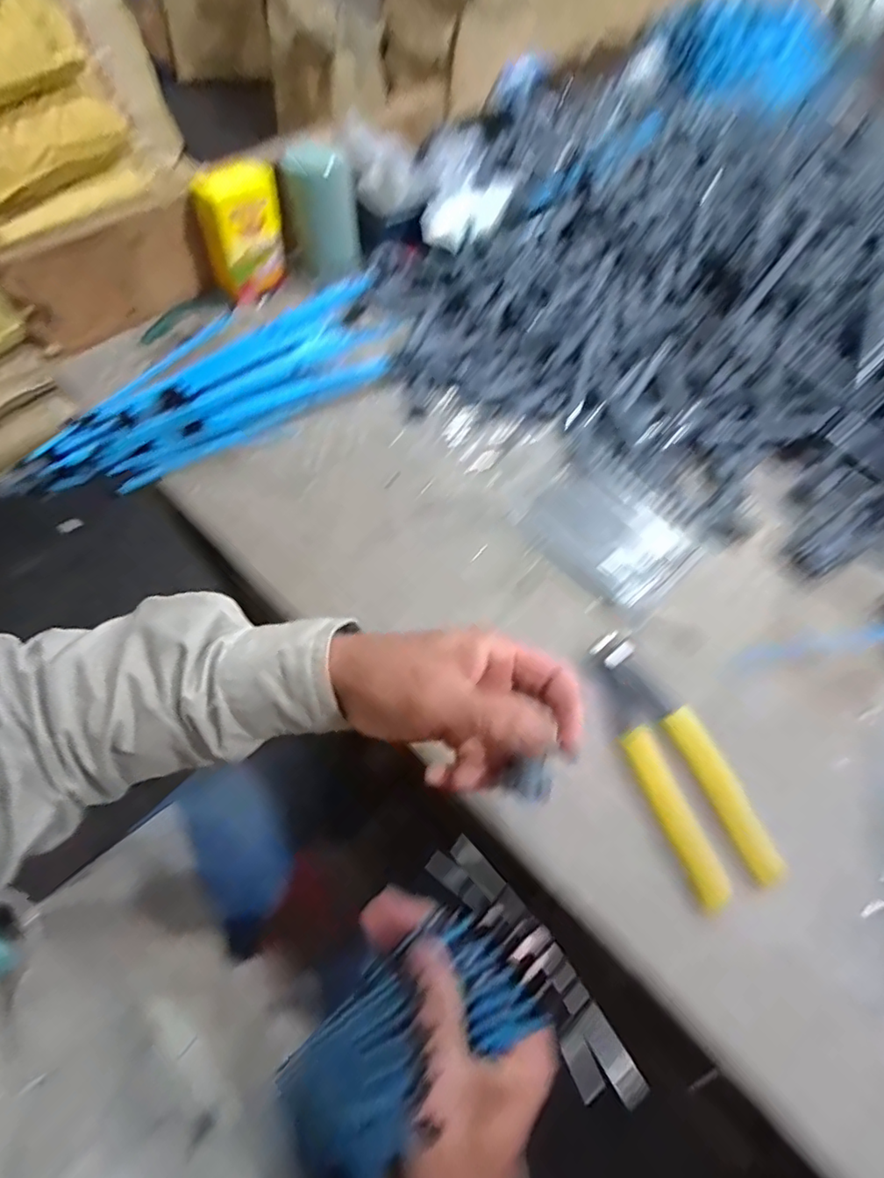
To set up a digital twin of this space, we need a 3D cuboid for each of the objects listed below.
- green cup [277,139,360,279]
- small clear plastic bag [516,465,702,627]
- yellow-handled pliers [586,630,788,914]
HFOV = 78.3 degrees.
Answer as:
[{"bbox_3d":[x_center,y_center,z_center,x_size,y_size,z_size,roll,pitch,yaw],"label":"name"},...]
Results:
[{"bbox_3d":[-0.128,-0.401,0.576,0.067,0.104,0.082,-6,61,-3],"label":"green cup"},{"bbox_3d":[0.138,-0.044,0.444,0.100,0.011,0.131,-38,67,-20],"label":"small clear plastic bag"},{"bbox_3d":[0.148,0.106,0.349,0.058,0.022,0.163,-18,62,-10],"label":"yellow-handled pliers"}]

